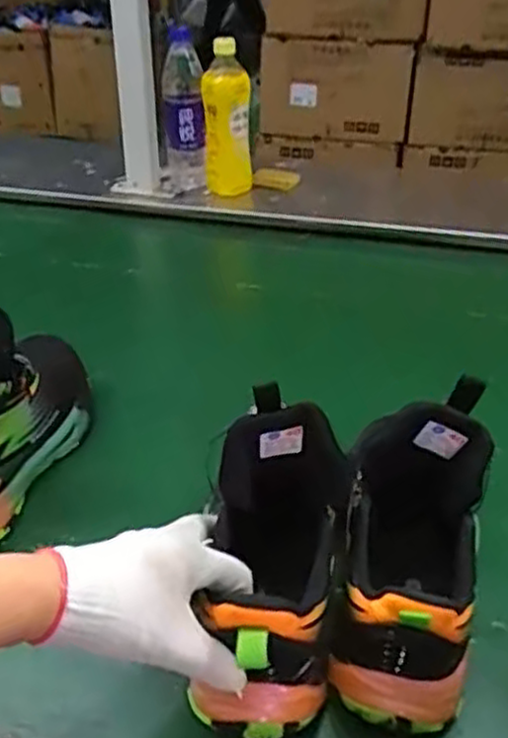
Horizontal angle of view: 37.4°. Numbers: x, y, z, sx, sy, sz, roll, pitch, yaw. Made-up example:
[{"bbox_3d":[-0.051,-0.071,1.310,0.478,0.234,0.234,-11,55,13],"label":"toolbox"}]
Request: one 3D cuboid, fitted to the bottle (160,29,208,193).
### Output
[{"bbox_3d":[-0.111,-0.386,1.139,0.069,0.219,0.064,-3,32,-7],"label":"bottle"}]

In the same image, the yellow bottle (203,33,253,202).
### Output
[{"bbox_3d":[-0.040,-0.368,1.116,0.069,0.226,0.057,1,32,0],"label":"yellow bottle"}]

